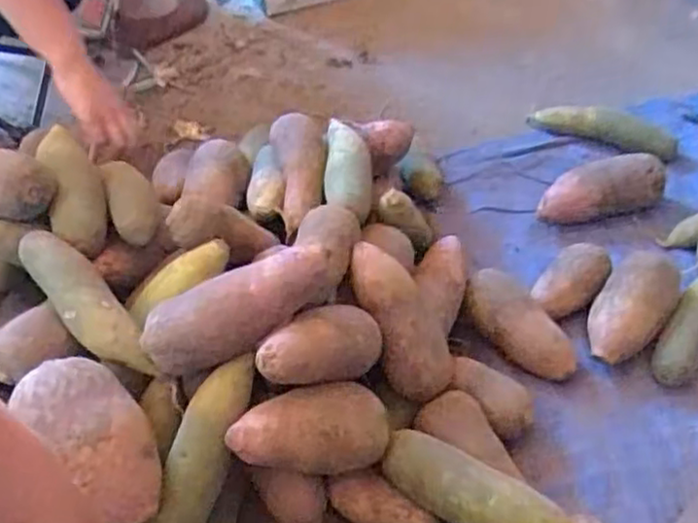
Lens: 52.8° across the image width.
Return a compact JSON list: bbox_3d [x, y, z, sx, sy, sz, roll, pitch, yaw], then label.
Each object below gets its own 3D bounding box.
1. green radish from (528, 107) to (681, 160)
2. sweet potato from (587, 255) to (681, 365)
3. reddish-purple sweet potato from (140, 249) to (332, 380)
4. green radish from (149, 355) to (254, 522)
[{"bbox_3d":[0.399,-0.213,1.109,0.227,0.043,0.058,13,48,14],"label":"green radish"},{"bbox_3d":[0.332,0.050,0.821,0.073,0.065,0.139,30,55,28],"label":"sweet potato"},{"bbox_3d":[-0.101,0.044,0.637,0.184,0.056,0.056,-28,50,0],"label":"reddish-purple sweet potato"},{"bbox_3d":[-0.136,0.183,0.625,0.045,0.044,0.205,21,88,22],"label":"green radish"}]

